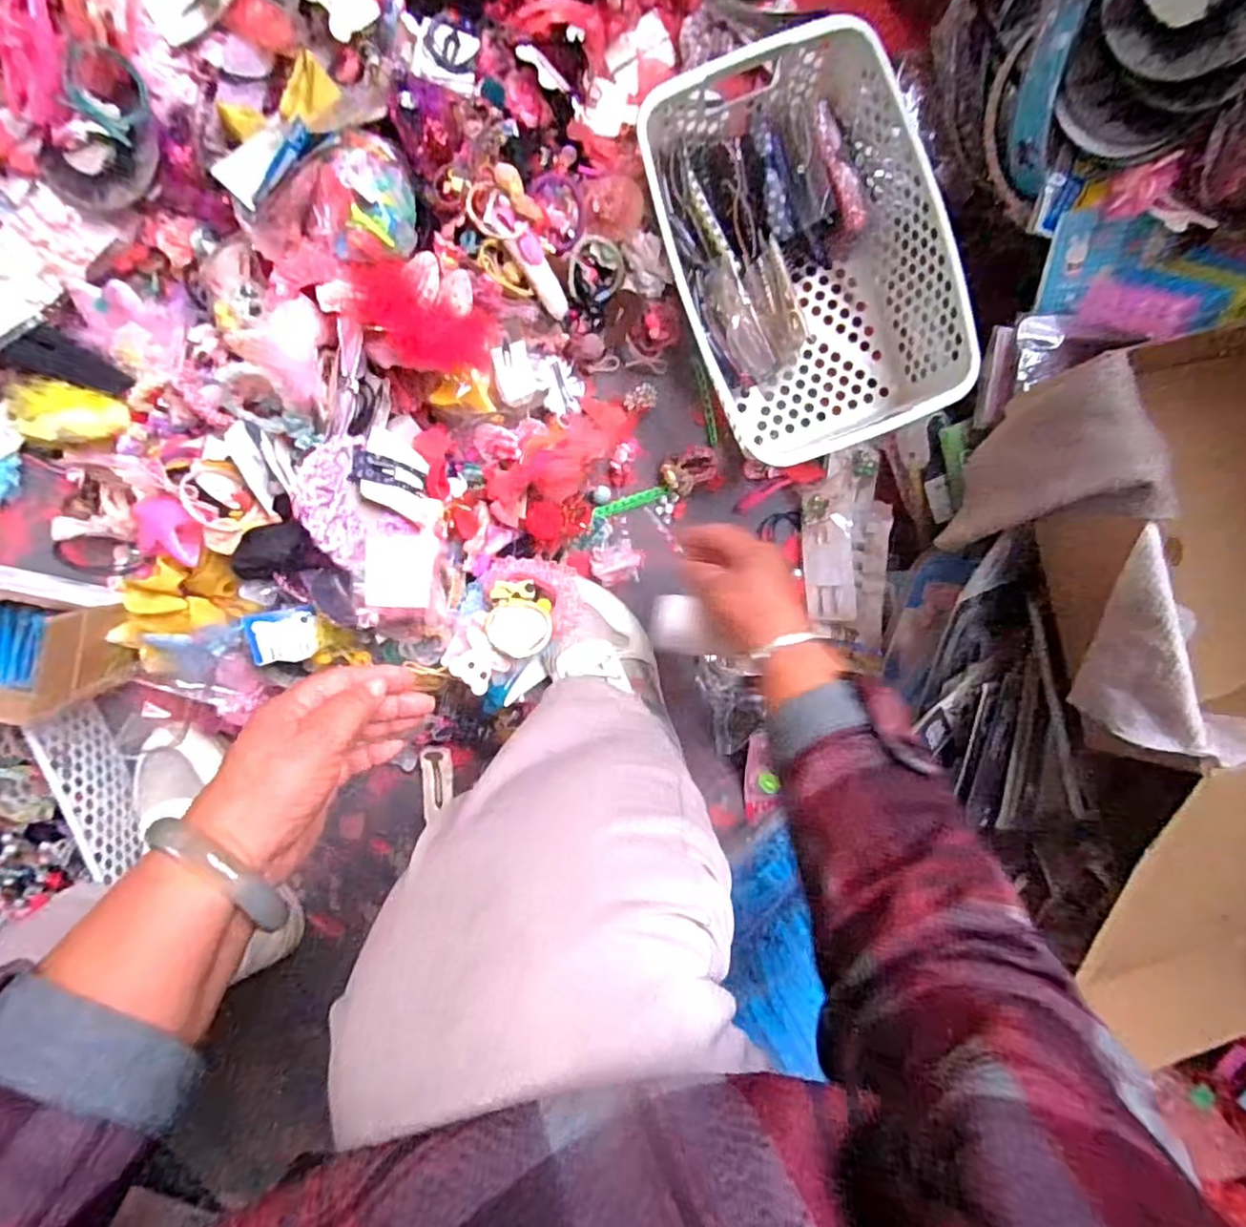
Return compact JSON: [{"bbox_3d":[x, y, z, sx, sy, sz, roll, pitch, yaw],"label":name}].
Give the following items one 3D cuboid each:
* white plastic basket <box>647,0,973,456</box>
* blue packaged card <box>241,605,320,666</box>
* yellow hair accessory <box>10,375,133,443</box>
[{"bbox_3d":[0.137,-0.294,0.529,0.206,0.101,0.309,-21,100,-1],"label":"white plastic basket"},{"bbox_3d":[-0.246,0.017,0.468,0.006,0.050,0.037,-18,90,39],"label":"blue packaged card"},{"bbox_3d":[-0.447,-0.160,0.521,0.092,0.026,0.047,15,97,-7],"label":"yellow hair accessory"}]

